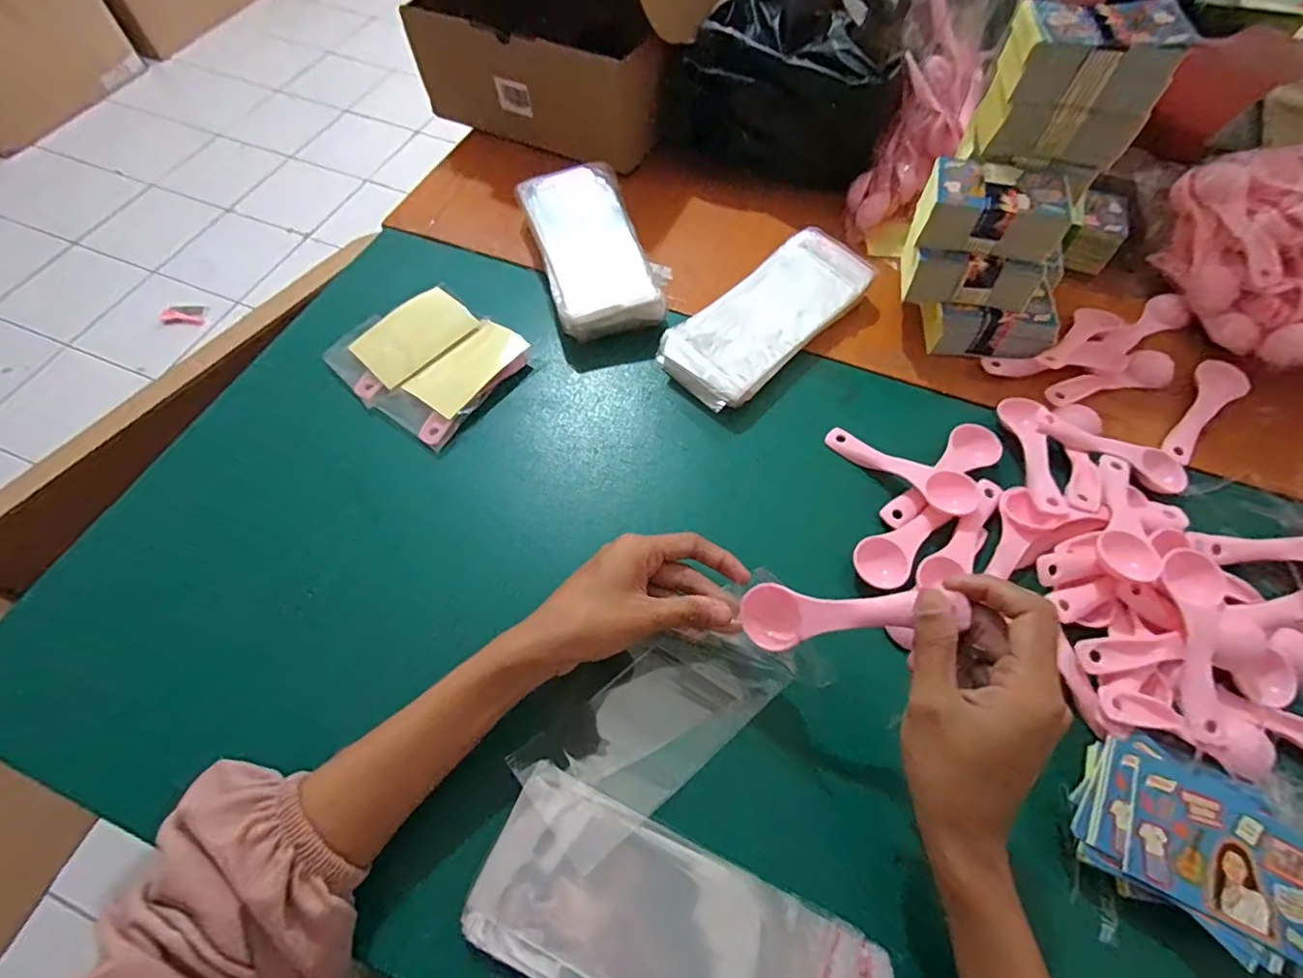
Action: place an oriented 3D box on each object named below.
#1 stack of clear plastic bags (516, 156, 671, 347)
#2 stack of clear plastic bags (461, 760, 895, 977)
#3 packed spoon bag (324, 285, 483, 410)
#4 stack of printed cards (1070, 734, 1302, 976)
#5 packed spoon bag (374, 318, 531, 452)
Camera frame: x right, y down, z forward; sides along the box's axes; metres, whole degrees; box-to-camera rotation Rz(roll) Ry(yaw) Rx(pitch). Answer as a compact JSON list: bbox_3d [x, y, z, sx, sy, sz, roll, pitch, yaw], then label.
[{"bbox_3d":[-0.053,-0.214,0.508,0.098,0.046,0.187,-16,64,-9],"label":"stack of clear plastic bags"},{"bbox_3d":[0.009,0.222,0.278,0.193,0.027,0.082,23,65,10],"label":"stack of clear plastic bags"},{"bbox_3d":[-0.206,-0.125,0.468,0.066,0.022,0.114,41,69,18],"label":"packed spoon bag"},{"bbox_3d":[0.289,0.185,0.297,0.113,0.018,0.088,32,65,18],"label":"stack of printed cards"},{"bbox_3d":[-0.155,-0.091,0.462,0.064,0.012,0.123,33,67,15],"label":"packed spoon bag"}]

